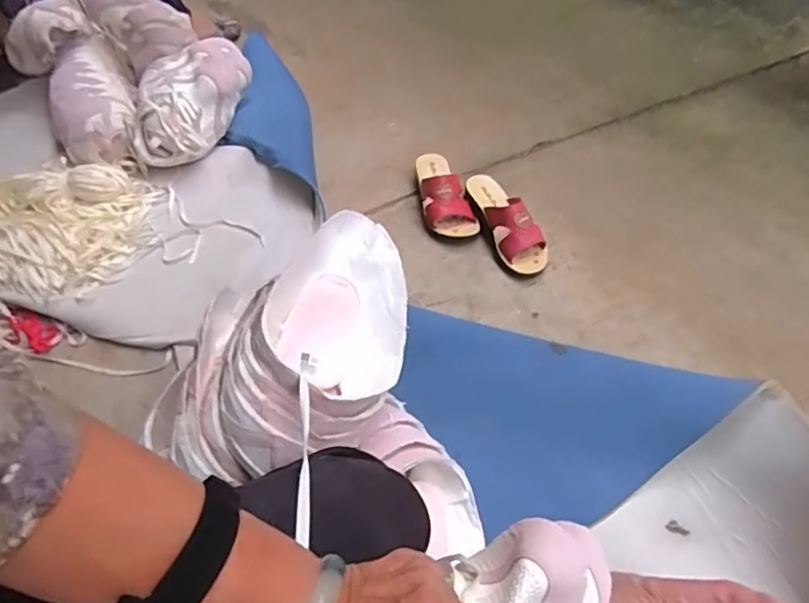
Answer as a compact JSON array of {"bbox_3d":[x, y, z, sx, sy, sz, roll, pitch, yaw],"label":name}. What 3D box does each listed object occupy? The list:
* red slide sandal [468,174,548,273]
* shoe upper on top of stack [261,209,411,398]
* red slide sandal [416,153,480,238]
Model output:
[{"bbox_3d":[0.176,-0.142,1.025,0.076,0.079,0.210,-19,53,-12],"label":"red slide sandal"},{"bbox_3d":[-0.063,0.000,0.610,0.143,0.075,0.208,10,78,-10],"label":"shoe upper on top of stack"},{"bbox_3d":[0.072,-0.205,1.079,0.091,0.071,0.201,-8,52,-4],"label":"red slide sandal"}]

